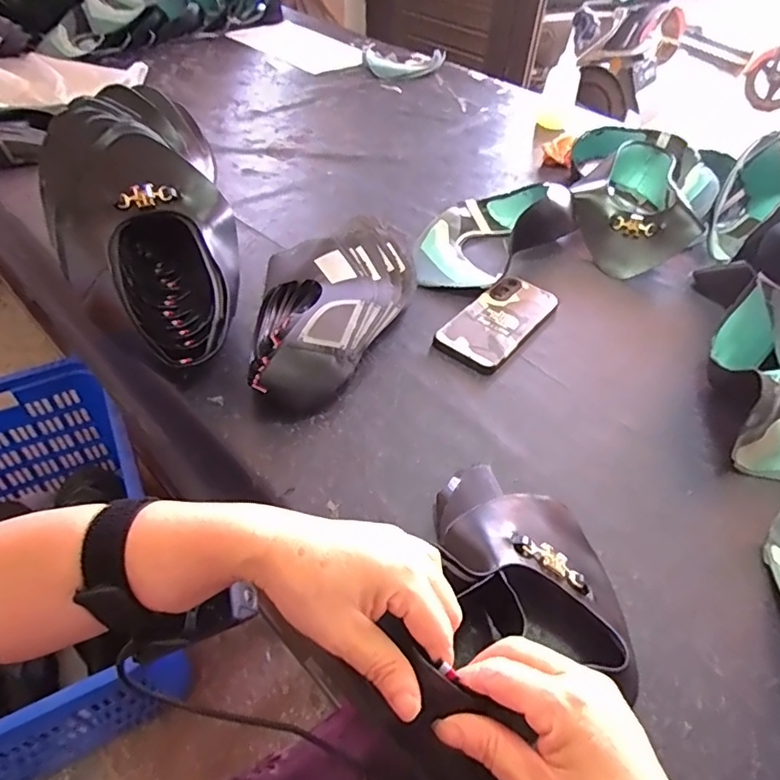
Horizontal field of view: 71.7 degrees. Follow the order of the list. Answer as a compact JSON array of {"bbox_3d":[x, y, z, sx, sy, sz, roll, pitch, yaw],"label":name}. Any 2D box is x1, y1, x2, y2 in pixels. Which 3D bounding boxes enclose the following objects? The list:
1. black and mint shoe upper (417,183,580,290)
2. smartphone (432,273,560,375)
[{"bbox_3d":[0.125,-0.211,0.709,0.150,0.075,0.240,35,54,27],"label":"black and mint shoe upper"},{"bbox_3d":[0.126,-0.080,0.623,0.080,0.014,0.162,31,52,25],"label":"smartphone"}]

